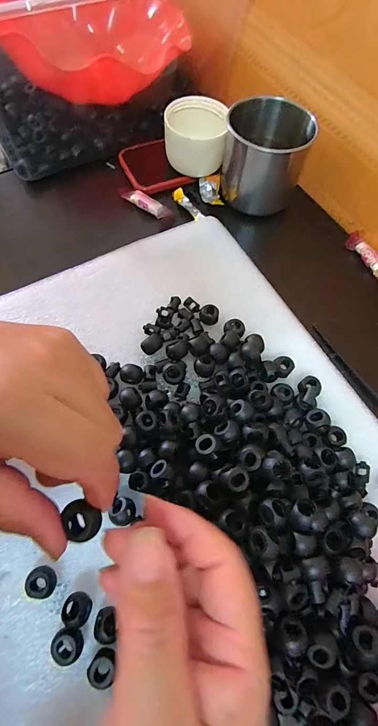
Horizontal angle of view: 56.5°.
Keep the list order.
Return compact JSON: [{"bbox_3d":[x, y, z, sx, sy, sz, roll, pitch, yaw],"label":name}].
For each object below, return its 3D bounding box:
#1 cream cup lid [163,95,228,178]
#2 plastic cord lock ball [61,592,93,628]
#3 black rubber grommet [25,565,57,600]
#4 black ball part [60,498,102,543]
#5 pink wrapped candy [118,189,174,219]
[{"bbox_3d":[0.007,-0.241,0.371,0.060,0.057,0.066,1,66,-2],"label":"cream cup lid"},{"bbox_3d":[-0.066,0.146,0.209,0.016,0.008,0.018,29,67,10],"label":"plastic cord lock ball"},{"bbox_3d":[-0.090,0.134,0.216,0.016,0.012,0.016,1,66,-2],"label":"black rubber grommet"},{"bbox_3d":[-0.047,0.070,0.156,0.015,0.008,0.016,-18,67,-10],"label":"black ball part"},{"bbox_3d":[-0.049,-0.170,0.370,0.062,0.010,0.014,29,67,10],"label":"pink wrapped candy"}]

